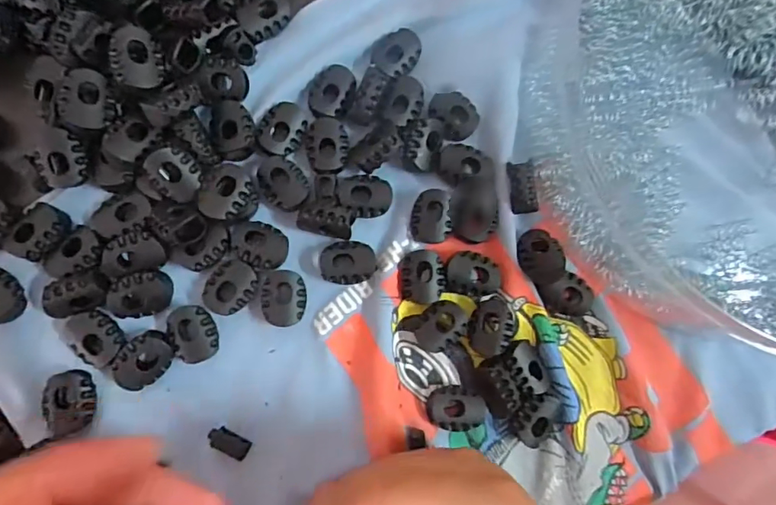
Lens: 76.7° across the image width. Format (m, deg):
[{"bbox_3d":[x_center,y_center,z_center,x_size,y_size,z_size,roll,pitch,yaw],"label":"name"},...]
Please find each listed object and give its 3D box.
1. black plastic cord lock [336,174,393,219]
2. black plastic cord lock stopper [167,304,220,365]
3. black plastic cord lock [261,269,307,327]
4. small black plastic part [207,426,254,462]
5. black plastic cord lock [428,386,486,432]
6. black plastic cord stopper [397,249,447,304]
[{"bbox_3d":[-0.009,-0.023,0.195,0.021,0.004,0.017,-1,85,-6],"label":"black plastic cord lock"},{"bbox_3d":[-0.073,0.031,0.183,0.016,0.005,0.021,-27,88,-8],"label":"black plastic cord lock stopper"},{"bbox_3d":[-0.040,0.018,0.189,0.016,0.007,0.021,1,84,-6],"label":"black plastic cord lock"},{"bbox_3d":[-0.060,0.071,0.185,0.016,0.007,0.007,34,82,-2],"label":"small black plastic part"},{"bbox_3d":[0.027,0.061,0.191,0.023,0.008,0.016,2,84,-6],"label":"black plastic cord lock"},{"bbox_3d":[0.014,0.010,0.194,0.018,0.004,0.021,-3,85,-6],"label":"black plastic cord stopper"}]

